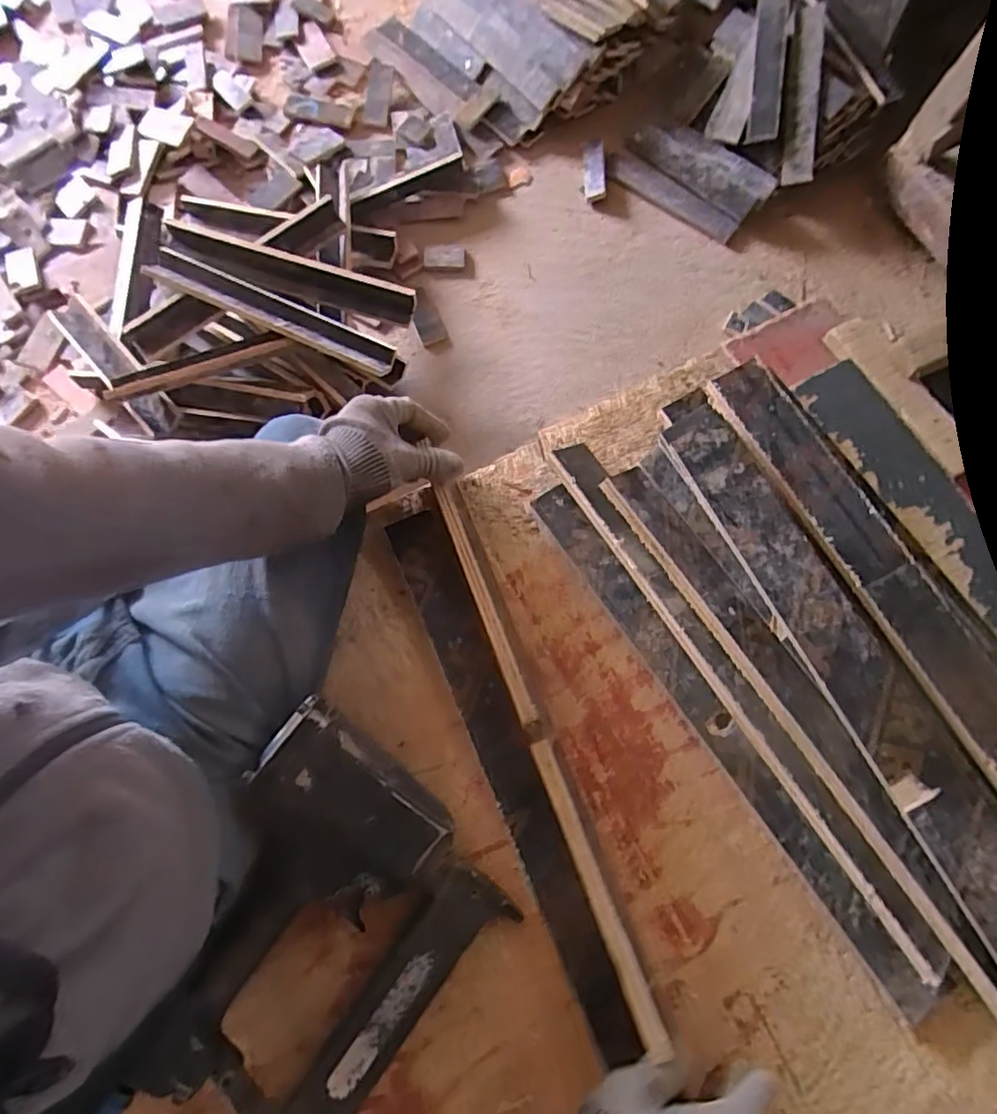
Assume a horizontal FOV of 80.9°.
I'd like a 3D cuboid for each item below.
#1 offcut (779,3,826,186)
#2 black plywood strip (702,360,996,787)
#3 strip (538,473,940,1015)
[{"bbox_3d":[0.694,-1.040,1.323,0.071,0.030,0.347,0,102,-1],"label":"offcut"},{"bbox_3d":[0.326,0.043,0.463,0.059,0.010,0.495,-30,74,1],"label":"black plywood strip"},{"bbox_3d":[0.182,0.141,0.504,0.034,0.012,0.493,-37,75,8],"label":"strip"}]

